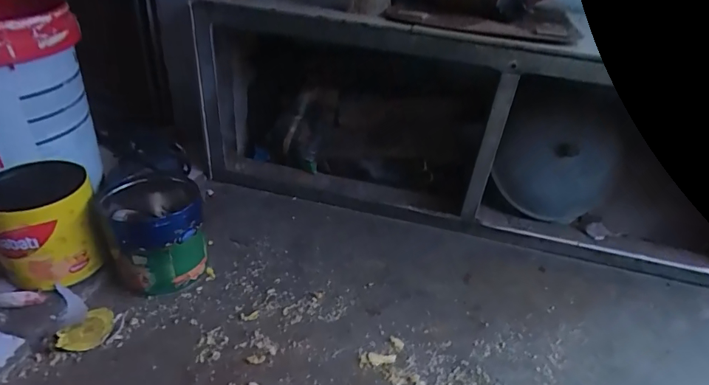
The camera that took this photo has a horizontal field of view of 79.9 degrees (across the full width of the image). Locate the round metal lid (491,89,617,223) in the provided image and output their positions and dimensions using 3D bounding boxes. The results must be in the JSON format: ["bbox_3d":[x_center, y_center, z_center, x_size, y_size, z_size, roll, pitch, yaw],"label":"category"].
[{"bbox_3d":[0.411,-0.059,0.863,0.253,0.251,0.055,4,34,-5],"label":"round metal lid"}]

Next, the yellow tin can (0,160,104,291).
[{"bbox_3d":[-0.504,0.052,0.693,0.142,0.153,0.145,-17,41,-31],"label":"yellow tin can"}]

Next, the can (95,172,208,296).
[{"bbox_3d":[-0.343,0.070,0.732,0.150,0.152,0.157,-10,37,-23],"label":"can"}]

